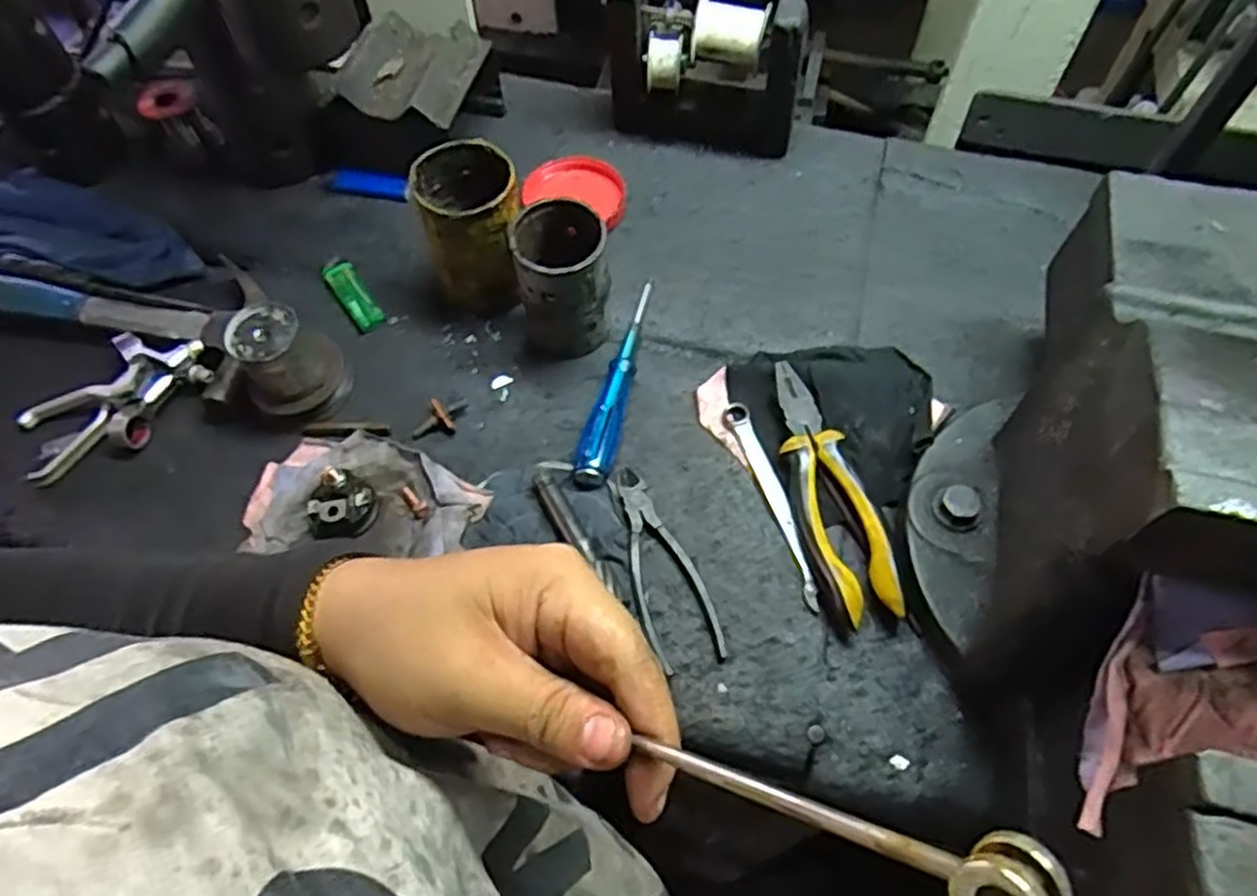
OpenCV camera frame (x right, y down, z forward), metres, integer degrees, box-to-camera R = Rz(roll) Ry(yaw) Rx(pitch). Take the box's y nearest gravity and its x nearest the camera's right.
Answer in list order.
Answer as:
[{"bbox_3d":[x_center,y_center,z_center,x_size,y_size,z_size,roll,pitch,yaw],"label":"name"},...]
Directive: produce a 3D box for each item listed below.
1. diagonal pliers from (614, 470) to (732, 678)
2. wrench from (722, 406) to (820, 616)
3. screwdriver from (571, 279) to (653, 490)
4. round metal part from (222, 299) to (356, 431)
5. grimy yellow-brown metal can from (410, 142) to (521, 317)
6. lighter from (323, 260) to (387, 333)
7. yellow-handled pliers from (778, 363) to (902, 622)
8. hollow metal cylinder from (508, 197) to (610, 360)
[{"bbox_3d":[0.022,0.078,0.526,0.047,0.007,0.143,-16,62,-7],"label":"diagonal pliers"},{"bbox_3d":[0.100,0.037,0.548,0.018,0.006,0.164,-14,62,-6],"label":"wrench"},{"bbox_3d":[-0.010,-0.055,0.591,0.028,0.025,0.186,10,62,7],"label":"screwdriver"},{"bbox_3d":[-0.253,-0.062,0.578,0.070,0.070,0.066,-1,62,2],"label":"round metal part"},{"bbox_3d":[-0.118,-0.165,0.606,0.072,0.115,0.080,-13,62,-5],"label":"grimy yellow-brown metal can"},{"bbox_3d":[-0.230,-0.128,0.648,0.025,0.016,0.074,-32,65,-15],"label":"lighter"},{"bbox_3d":[0.133,0.026,0.534,0.045,0.028,0.193,-12,62,-5],"label":"yellow-handled pliers"},{"bbox_3d":[-0.048,-0.123,0.584,0.064,0.108,0.064,-7,62,-2],"label":"hollow metal cylinder"}]

